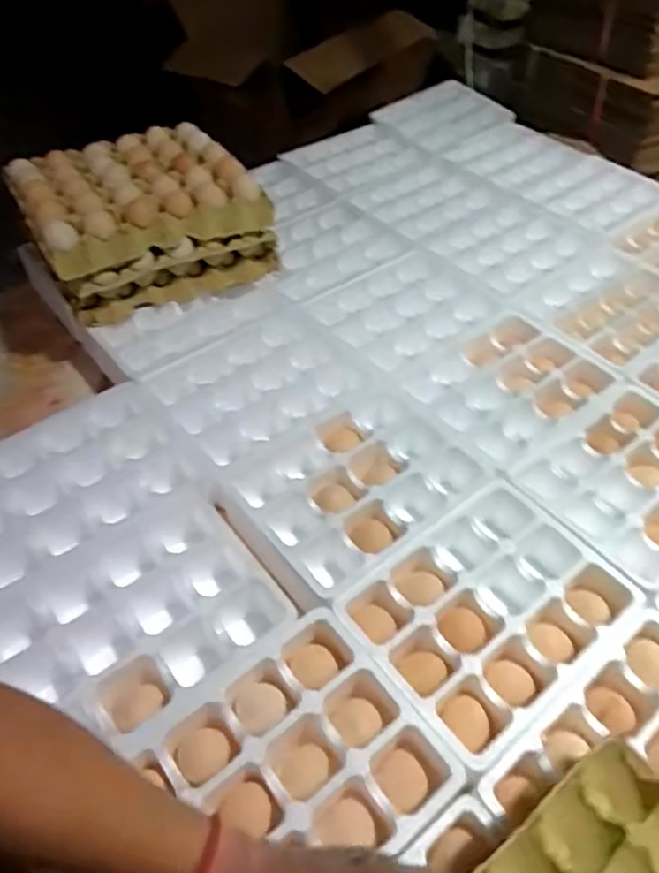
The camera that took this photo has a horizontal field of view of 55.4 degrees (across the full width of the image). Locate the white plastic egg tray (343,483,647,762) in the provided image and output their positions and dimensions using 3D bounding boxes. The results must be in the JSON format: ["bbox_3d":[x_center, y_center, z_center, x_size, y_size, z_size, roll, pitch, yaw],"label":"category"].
[{"bbox_3d":[0.153,0.172,0.610,0.246,0.069,0.182,-31,57,-25],"label":"white plastic egg tray"}]

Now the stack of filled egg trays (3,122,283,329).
[{"bbox_3d":[-0.263,-0.310,0.884,0.296,0.132,0.260,-24,54,-20],"label":"stack of filled egg trays"}]

